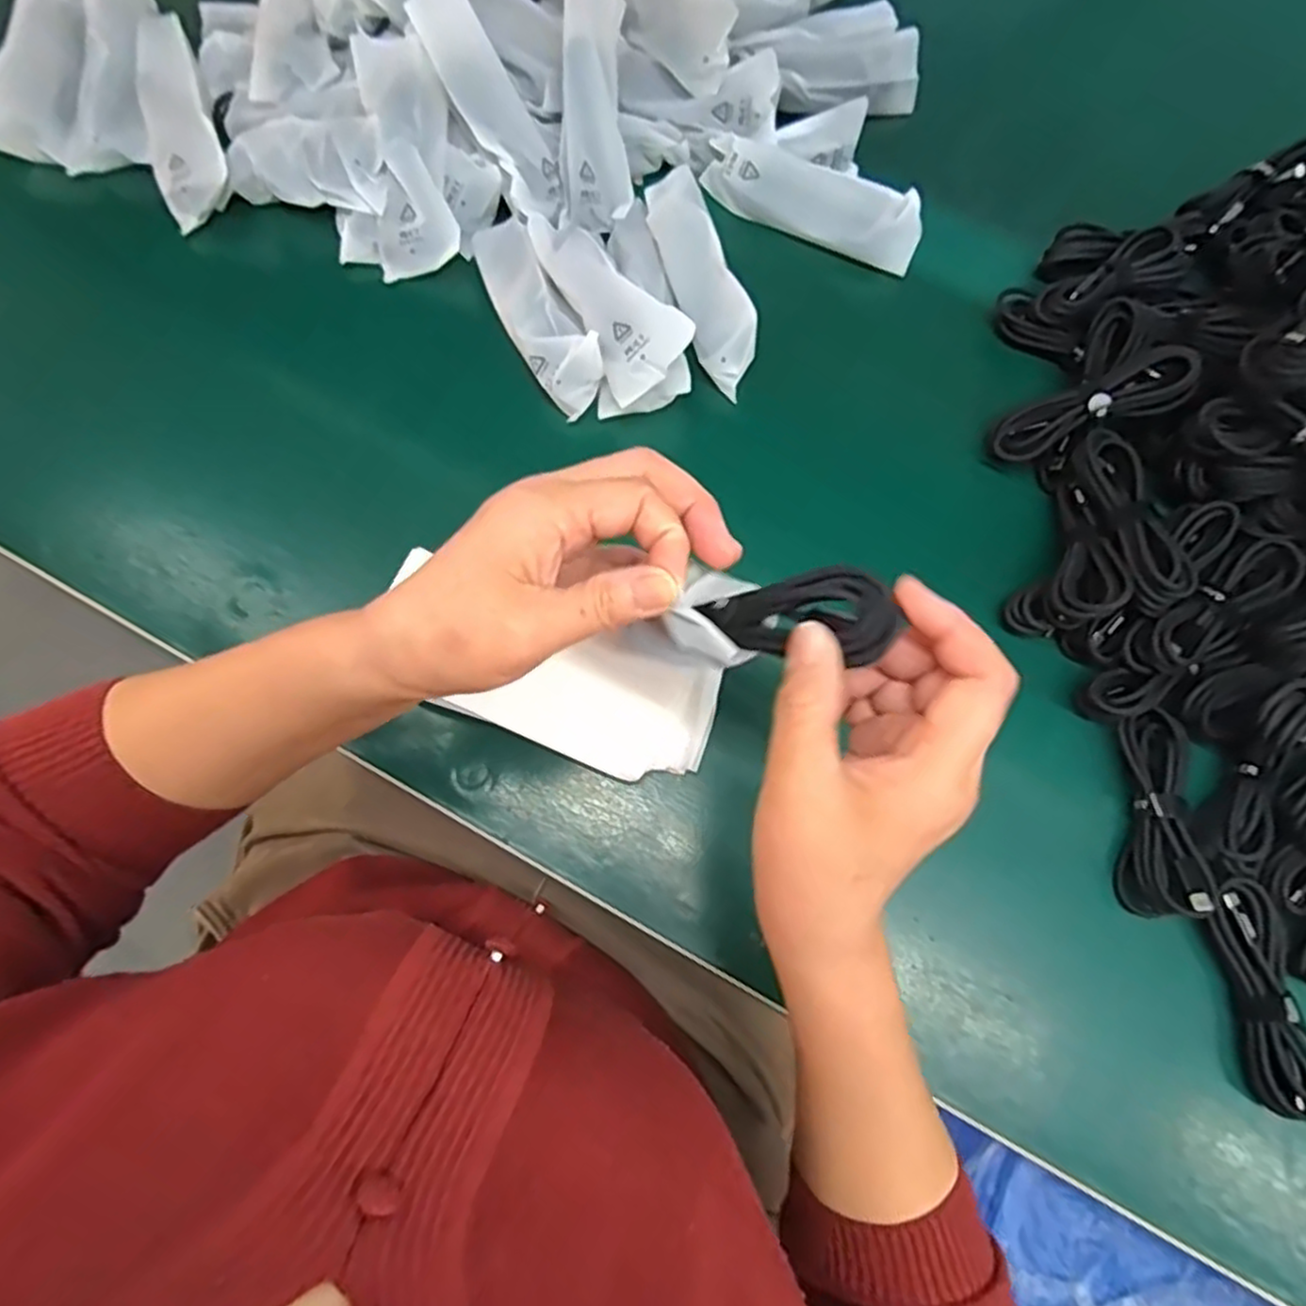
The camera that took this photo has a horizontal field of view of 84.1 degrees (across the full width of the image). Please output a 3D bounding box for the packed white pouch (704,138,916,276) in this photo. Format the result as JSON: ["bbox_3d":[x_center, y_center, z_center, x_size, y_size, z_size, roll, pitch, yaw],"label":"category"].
[{"bbox_3d":[0.106,-0.302,0.486,0.150,0.046,0.018,21,41,3],"label":"packed white pouch"}]

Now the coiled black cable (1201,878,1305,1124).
[{"bbox_3d":[0.316,0.178,0.375,0.038,0.024,0.112,-7,76,-2],"label":"coiled black cable"}]

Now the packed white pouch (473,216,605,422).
[{"bbox_3d":[-0.077,-0.221,0.457,0.046,0.031,0.150,-27,77,-7],"label":"packed white pouch"}]

